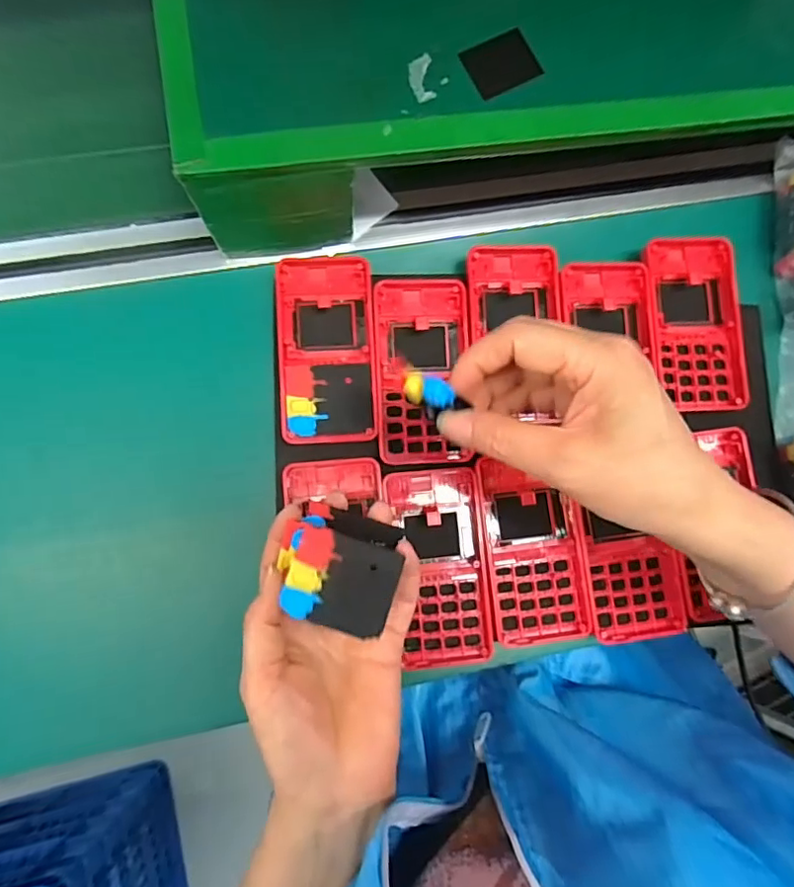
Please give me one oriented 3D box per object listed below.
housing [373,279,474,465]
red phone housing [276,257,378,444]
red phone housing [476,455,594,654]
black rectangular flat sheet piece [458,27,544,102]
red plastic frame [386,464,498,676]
[{"bbox_3d":[0.018,-0.049,0.377,0.062,0.009,0.123,-2,83,-5],"label":"housing"},{"bbox_3d":[-0.046,-0.063,0.374,0.062,0.011,0.123,-2,83,-5],"label":"red phone housing"},{"bbox_3d":[0.088,0.070,0.372,0.059,0.007,0.114,-6,83,-5],"label":"red phone housing"},{"bbox_3d":[0.058,-0.210,0.313,0.038,0.004,0.031,-28,86,-8],"label":"black rectangular flat sheet piece"},{"bbox_3d":[0.029,0.078,0.366,0.057,0.007,0.121,-7,83,-5],"label":"red plastic frame"}]

